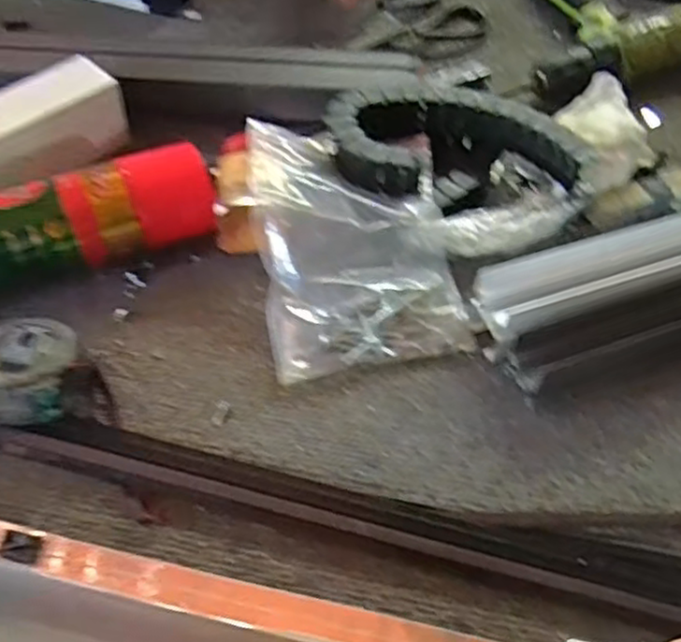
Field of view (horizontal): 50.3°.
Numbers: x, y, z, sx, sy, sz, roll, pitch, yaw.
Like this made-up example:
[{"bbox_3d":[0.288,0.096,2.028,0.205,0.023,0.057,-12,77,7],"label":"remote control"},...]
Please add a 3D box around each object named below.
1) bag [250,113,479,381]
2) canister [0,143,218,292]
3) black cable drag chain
[{"bbox_3d":[0.006,-0.063,0.516,0.135,0.053,0.204,-8,54,-10],"label":"bag"},{"bbox_3d":[-0.205,-0.056,0.490,0.251,0.070,0.065,-18,56,-16],"label":"canister"},{"bbox_3d":[0.086,-0.134,0.560,0.191,0.060,0.095,0,53,-4],"label":"black cable drag chain"}]

